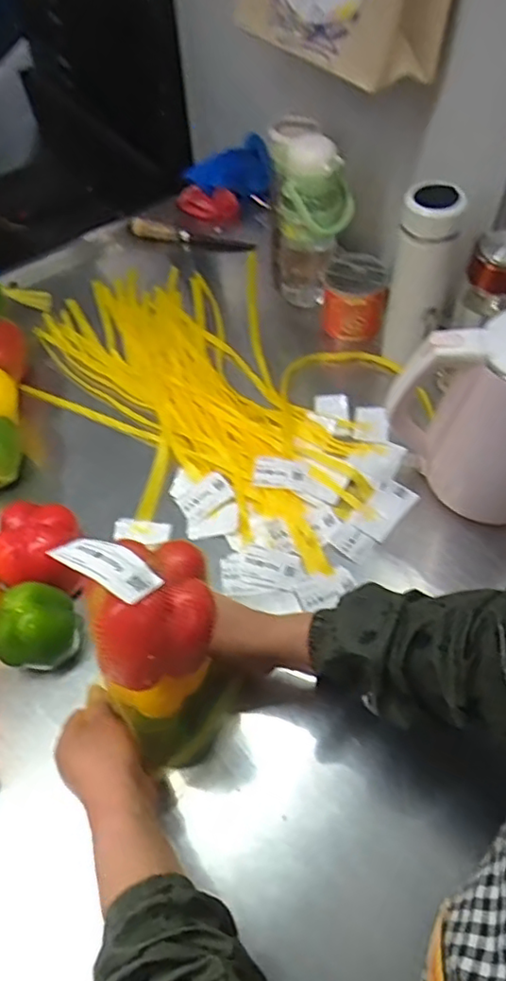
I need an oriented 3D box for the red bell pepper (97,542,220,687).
[{"bbox_3d":[-0.067,0.080,0.416,0.079,0.063,0.074,-16,56,-9],"label":"red bell pepper"}]

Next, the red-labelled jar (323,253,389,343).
[{"bbox_3d":[0.139,-0.263,0.853,0.081,0.082,0.074,2,55,4],"label":"red-labelled jar"}]

